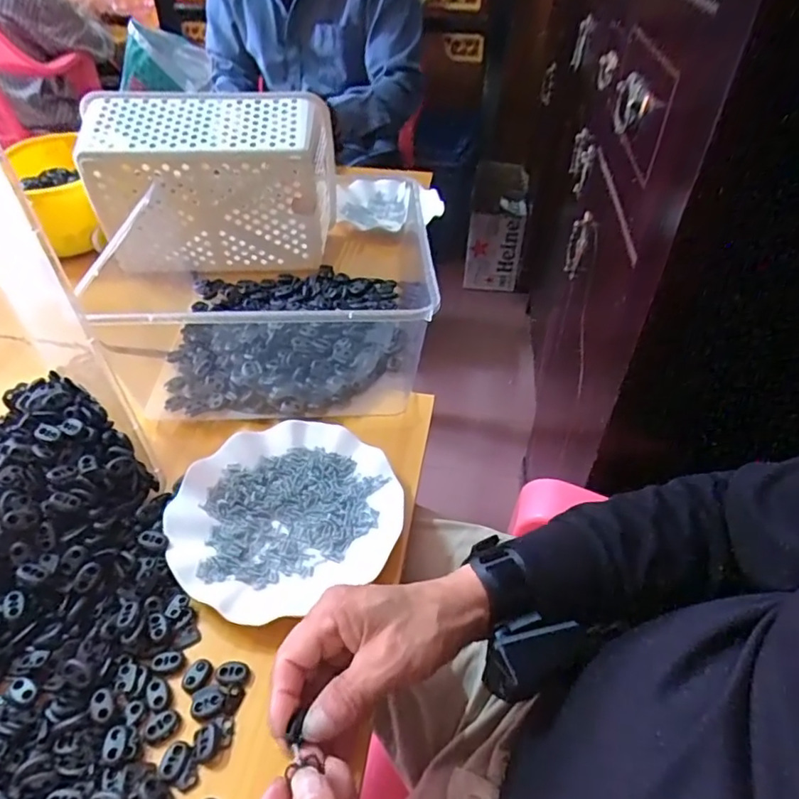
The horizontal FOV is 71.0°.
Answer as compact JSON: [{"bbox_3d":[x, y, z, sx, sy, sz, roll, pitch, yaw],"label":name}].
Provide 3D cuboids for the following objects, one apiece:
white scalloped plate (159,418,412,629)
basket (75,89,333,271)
[{"bbox_3d":[-0.093,0.086,0.459,0.178,0.019,0.163,-20,46,-21],"label":"white scalloped plate"},{"bbox_3d":[-0.230,-0.272,0.716,0.273,0.187,0.127,-1,42,-2],"label":"basket"}]

